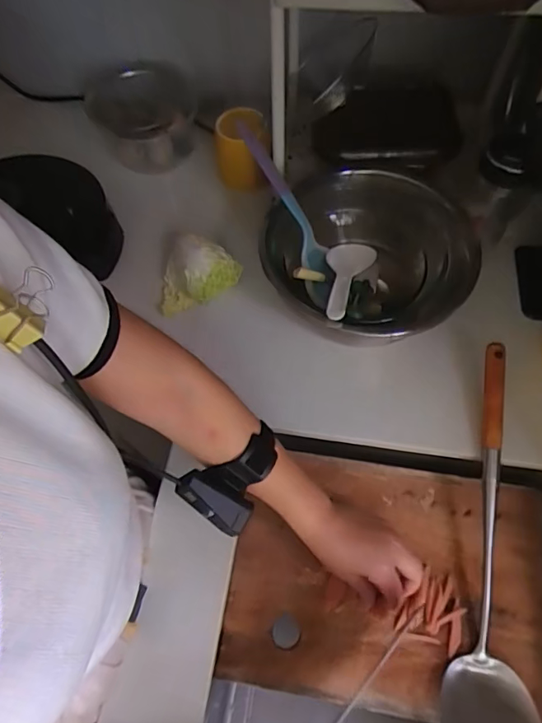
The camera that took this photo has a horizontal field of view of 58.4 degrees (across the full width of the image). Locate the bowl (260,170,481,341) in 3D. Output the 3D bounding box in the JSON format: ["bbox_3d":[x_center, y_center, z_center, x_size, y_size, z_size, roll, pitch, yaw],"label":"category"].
[{"bbox_3d":[0.114,-0.117,0.608,0.240,0.115,0.234,-1,62,1],"label":"bowl"}]

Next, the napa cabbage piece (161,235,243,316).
[{"bbox_3d":[-0.097,-0.119,0.639,0.107,0.068,0.079,-8,62,-2],"label":"napa cabbage piece"}]

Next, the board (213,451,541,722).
[{"bbox_3d":[0.132,0.237,0.533,0.341,0.011,0.246,8,63,6],"label":"board"}]

